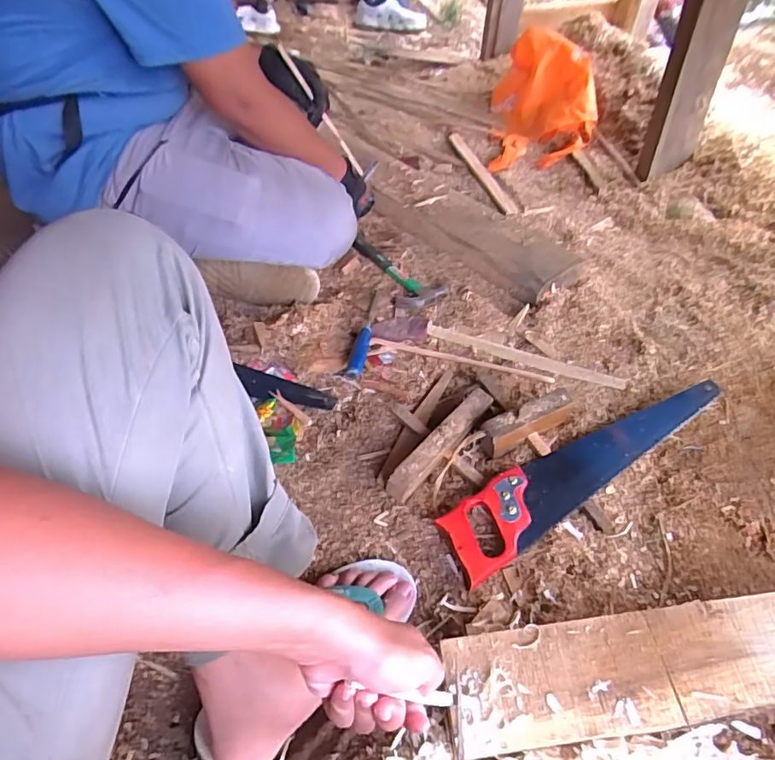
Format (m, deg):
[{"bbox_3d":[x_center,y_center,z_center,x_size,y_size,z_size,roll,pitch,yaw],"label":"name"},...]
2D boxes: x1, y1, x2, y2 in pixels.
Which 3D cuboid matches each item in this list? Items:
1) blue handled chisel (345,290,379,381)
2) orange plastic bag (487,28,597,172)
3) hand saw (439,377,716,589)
[{"bbox_3d":[-0.038,-0.087,0.868,0.027,0.019,0.218,3,50,8],"label":"blue handled chisel"},{"bbox_3d":[0.380,-0.695,1.266,0.250,0.196,0.317,6,50,11],"label":"orange plastic bag"},{"bbox_3d":[0.257,0.105,0.687,0.430,0.026,0.085,-29,53,-19],"label":"hand saw"}]

